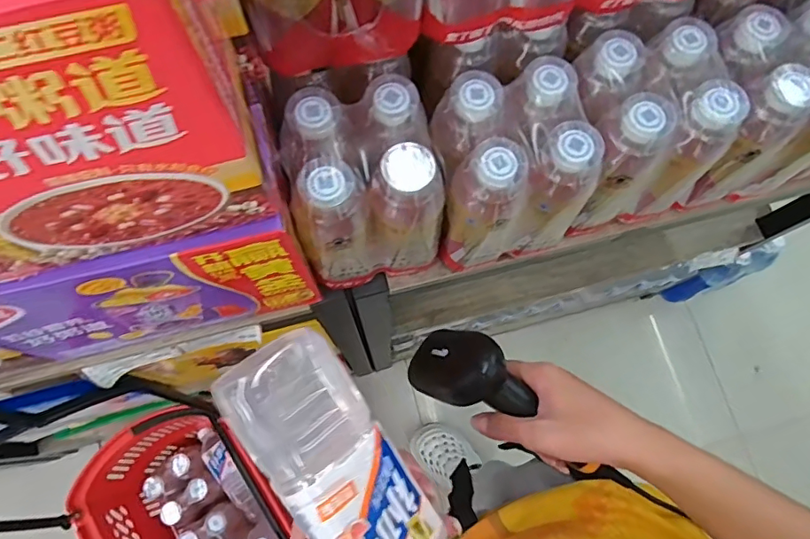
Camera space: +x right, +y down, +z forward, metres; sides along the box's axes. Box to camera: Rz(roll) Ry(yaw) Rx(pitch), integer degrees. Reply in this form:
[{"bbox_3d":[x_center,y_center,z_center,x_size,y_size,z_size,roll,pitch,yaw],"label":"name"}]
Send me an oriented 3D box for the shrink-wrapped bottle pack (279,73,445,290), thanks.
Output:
[{"bbox_3d":[-0.036,-0.072,0.482,0.128,0.164,0.122,-14,74,-5],"label":"shrink-wrapped bottle pack"}]

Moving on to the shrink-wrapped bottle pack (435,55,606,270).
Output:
[{"bbox_3d":[0.094,-0.091,0.488,0.133,0.157,0.117,-16,74,-6],"label":"shrink-wrapped bottle pack"}]

